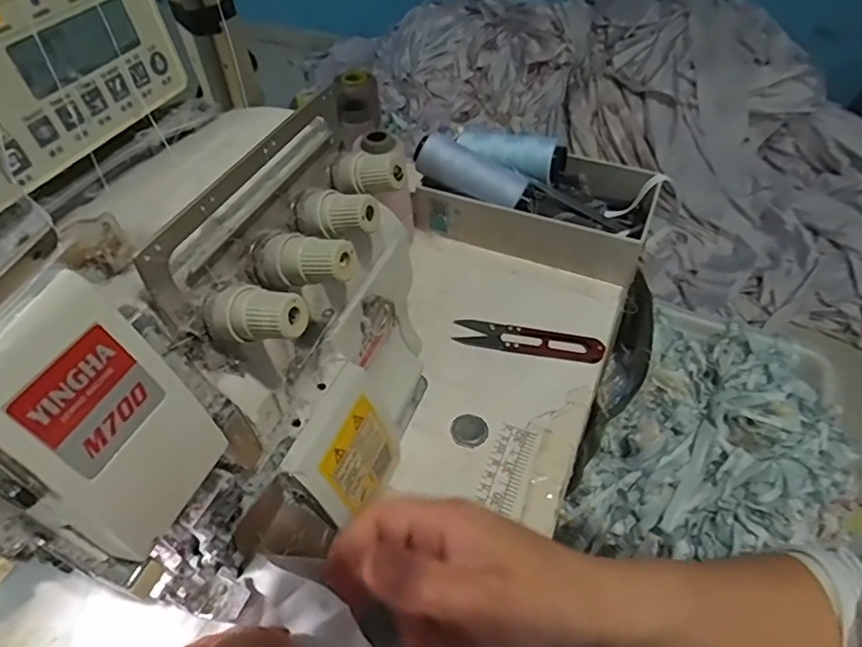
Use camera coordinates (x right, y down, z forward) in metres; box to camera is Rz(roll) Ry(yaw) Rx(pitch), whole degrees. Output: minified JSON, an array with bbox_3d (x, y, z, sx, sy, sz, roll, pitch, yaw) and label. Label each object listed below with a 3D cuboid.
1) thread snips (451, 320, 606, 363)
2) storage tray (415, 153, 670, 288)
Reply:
[{"bbox_3d":[0.079,0.013,0.455,0.118,0.008,0.025,10,50,8],"label":"thread snips"},{"bbox_3d":[0.105,-0.119,0.540,0.209,0.047,0.122,18,52,15],"label":"storage tray"}]

